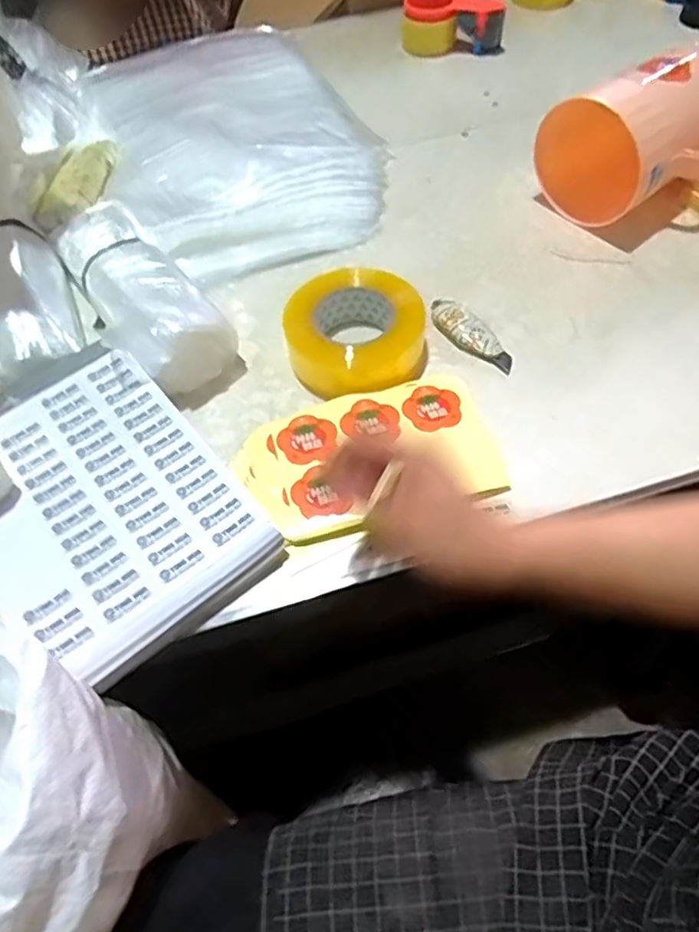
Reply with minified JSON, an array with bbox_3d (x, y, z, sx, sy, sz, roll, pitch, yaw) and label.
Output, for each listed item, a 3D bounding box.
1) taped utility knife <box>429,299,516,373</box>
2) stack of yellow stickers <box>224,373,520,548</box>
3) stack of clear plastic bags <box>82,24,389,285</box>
[{"bbox_3d":[0.123,-0.137,0.628,0.034,0.018,0.111,-36,63,-17],"label":"taped utility knife"},{"bbox_3d":[0.018,-0.014,0.557,0.231,0.025,0.144,-18,59,-7],"label":"stack of yellow stickers"},{"bbox_3d":[-0.160,-0.456,0.833,0.338,0.047,0.527,-24,60,-11],"label":"stack of clear plastic bags"}]

